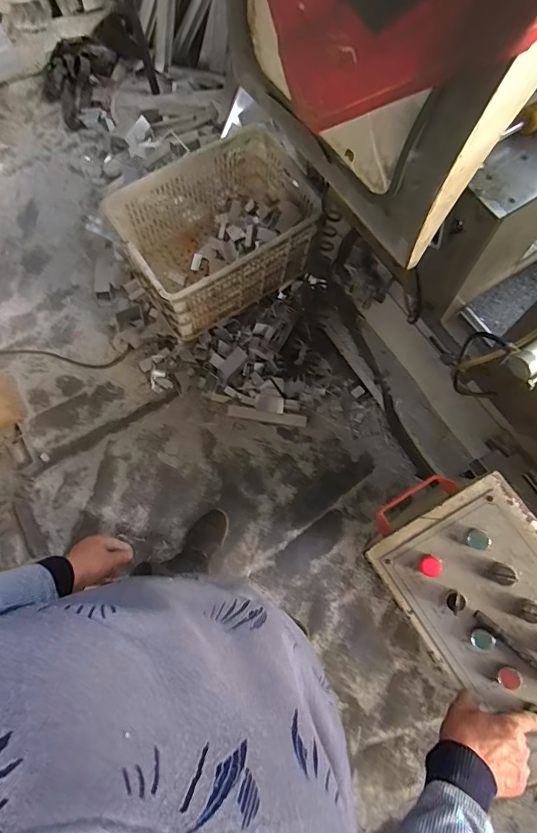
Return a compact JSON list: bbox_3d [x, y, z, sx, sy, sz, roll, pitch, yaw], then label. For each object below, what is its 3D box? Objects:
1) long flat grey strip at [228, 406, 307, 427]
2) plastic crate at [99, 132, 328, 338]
[{"bbox_3d":[-0.004,-0.001,1.482,0.267,0.017,0.042,8,73,5],"label":"long flat grey strip"},{"bbox_3d":[-0.127,-0.509,1.246,0.510,0.286,0.352,-30,74,-7],"label":"plastic crate"}]

